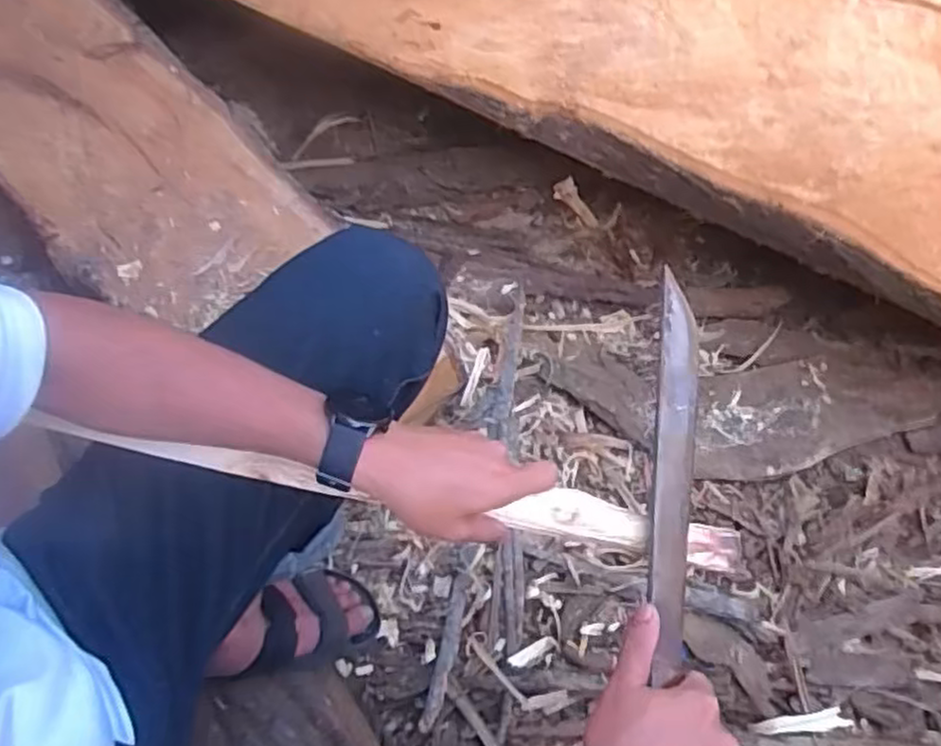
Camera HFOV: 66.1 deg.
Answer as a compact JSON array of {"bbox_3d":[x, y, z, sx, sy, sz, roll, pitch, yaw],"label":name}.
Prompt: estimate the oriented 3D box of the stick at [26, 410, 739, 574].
[{"bbox_3d":[-0.043,0.084,0.508,0.484,0.023,0.037,10,64,-4],"label":"stick"}]

